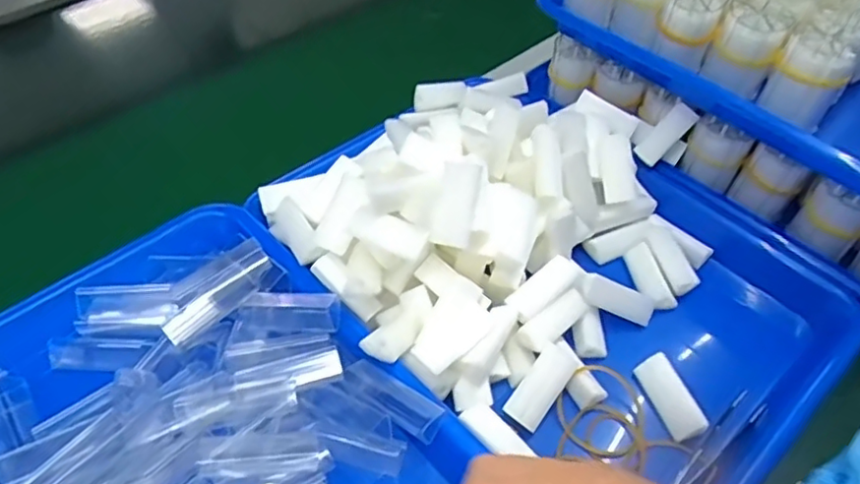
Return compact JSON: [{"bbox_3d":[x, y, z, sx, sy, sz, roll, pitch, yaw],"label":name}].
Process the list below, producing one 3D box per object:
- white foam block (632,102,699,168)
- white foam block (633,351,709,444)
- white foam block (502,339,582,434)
[{"bbox_3d":[0.170,-0.077,0.452,0.017,0.046,0.019,-16,62,-51],"label":"white foam block"},{"bbox_3d":[0.132,0.086,0.345,0.017,0.016,0.046,-18,64,-16],"label":"white foam block"},{"bbox_3d":[0.061,0.079,0.340,0.019,0.012,0.045,33,78,25],"label":"white foam block"}]

